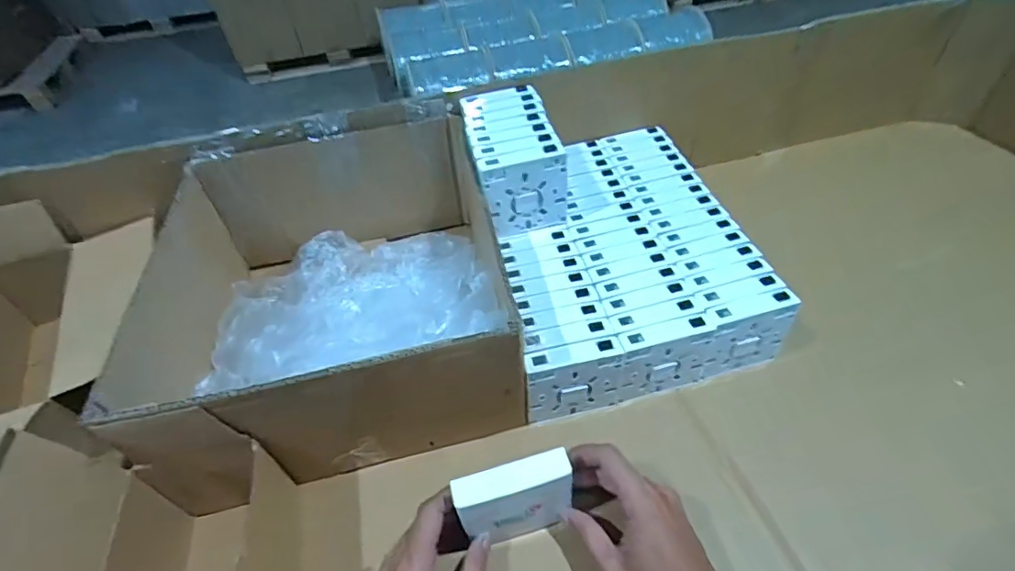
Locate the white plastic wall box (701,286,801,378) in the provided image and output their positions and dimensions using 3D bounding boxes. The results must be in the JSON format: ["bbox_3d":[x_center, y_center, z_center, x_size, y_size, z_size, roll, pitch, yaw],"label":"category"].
[{"bbox_3d":[0.227,0.048,0.490,0.084,0.086,0.021,-11,44,-6],"label":"white plastic wall box"}]

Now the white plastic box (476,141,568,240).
[{"bbox_3d":[0.018,-0.093,0.524,0.086,0.091,0.021,-15,44,-9],"label":"white plastic box"}]

